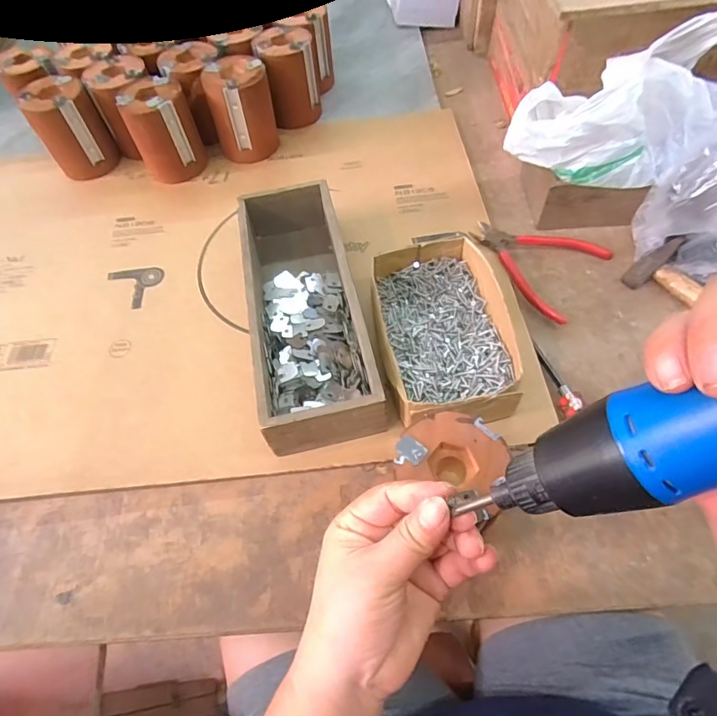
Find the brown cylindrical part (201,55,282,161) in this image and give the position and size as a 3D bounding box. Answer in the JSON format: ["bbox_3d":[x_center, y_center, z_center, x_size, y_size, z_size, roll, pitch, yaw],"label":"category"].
[{"bbox_3d":[-0.151,-0.321,0.615,0.078,0.101,0.072,-2,58,3],"label":"brown cylindrical part"}]

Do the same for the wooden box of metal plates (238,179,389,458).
[{"bbox_3d":[-0.054,-0.056,0.468,0.098,0.069,0.294,-13,58,-3],"label":"wooden box of metal plates"}]

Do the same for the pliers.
[{"bbox_3d":[0.186,-0.110,0.516,0.141,0.017,0.126,31,66,21],"label":"pliers"}]

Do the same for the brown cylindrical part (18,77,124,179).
[{"bbox_3d":[-0.376,-0.299,0.619,0.076,0.099,0.079,-2,58,3],"label":"brown cylindrical part"}]

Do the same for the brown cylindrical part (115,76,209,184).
[{"bbox_3d":[-0.247,-0.289,0.601,0.077,0.099,0.072,-22,59,-9],"label":"brown cylindrical part"}]

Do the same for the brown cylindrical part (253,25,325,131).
[{"bbox_3d":[-0.094,-0.381,0.648,0.072,0.100,0.074,-2,58,3],"label":"brown cylindrical part"}]

